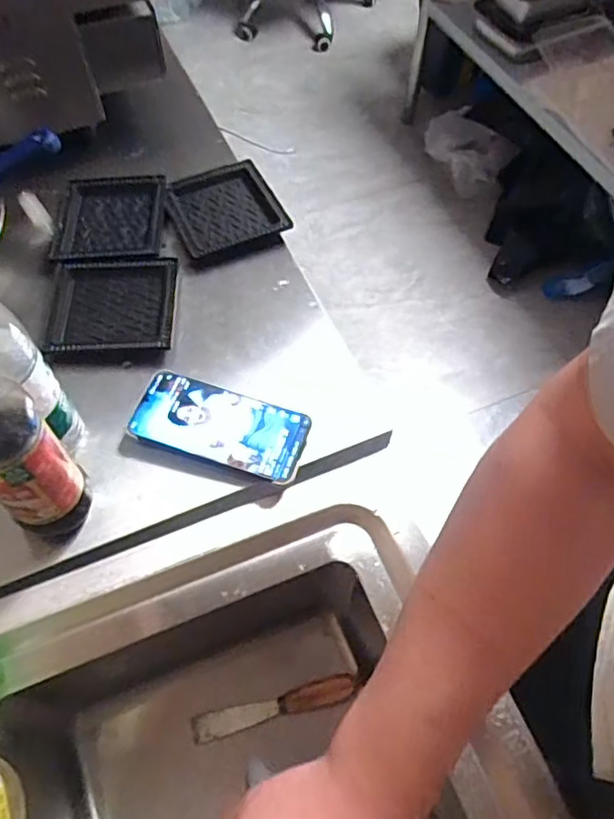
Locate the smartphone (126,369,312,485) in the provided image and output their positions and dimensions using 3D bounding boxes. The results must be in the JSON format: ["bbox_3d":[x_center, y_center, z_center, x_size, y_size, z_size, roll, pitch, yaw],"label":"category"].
[{"bbox_3d":[-0.082,0.013,0.574,0.162,0.008,0.077,16,60,9],"label":"smartphone"}]

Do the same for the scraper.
[{"bbox_3d":[-0.030,0.322,0.658,0.188,0.014,0.027,-12,61,-8],"label":"scraper"}]

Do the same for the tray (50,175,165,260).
[{"bbox_3d":[-0.234,-0.232,0.716,0.127,0.017,0.124,-2,60,-2],"label":"tray"}]

